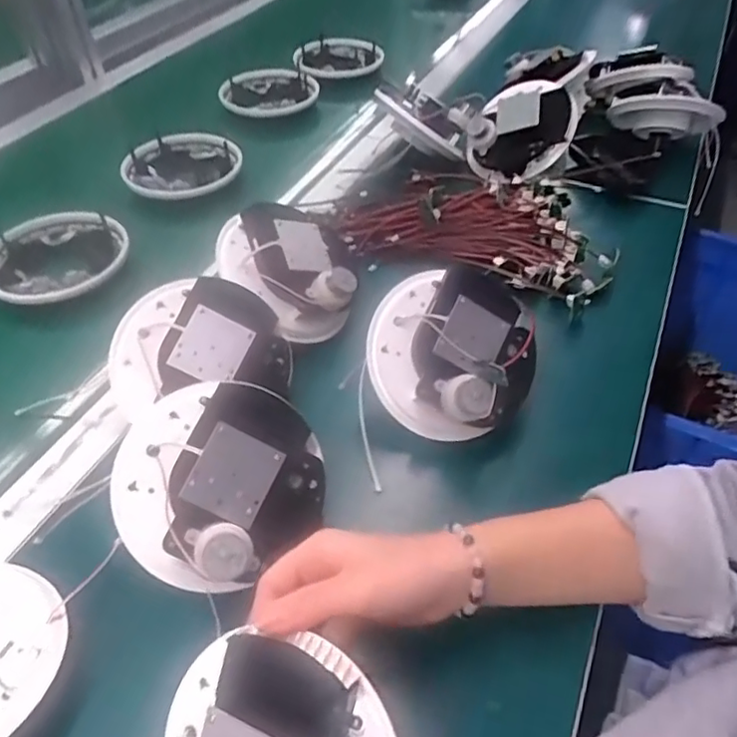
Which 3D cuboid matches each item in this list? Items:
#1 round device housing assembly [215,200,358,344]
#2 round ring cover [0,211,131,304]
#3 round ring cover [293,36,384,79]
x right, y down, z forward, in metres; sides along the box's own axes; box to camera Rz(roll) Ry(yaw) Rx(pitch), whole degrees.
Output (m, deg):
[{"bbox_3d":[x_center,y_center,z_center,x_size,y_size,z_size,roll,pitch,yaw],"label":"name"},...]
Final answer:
[{"bbox_3d":[-0.067,-0.085,0.510,0.119,0.062,0.121,15,70,-2],"label":"round device housing assembly"},{"bbox_3d":[-0.305,-0.108,0.587,0.123,0.036,0.120,0,48,0],"label":"round ring cover"},{"bbox_3d":[-0.046,-0.468,0.912,0.135,0.026,0.149,-2,48,-2],"label":"round ring cover"}]

